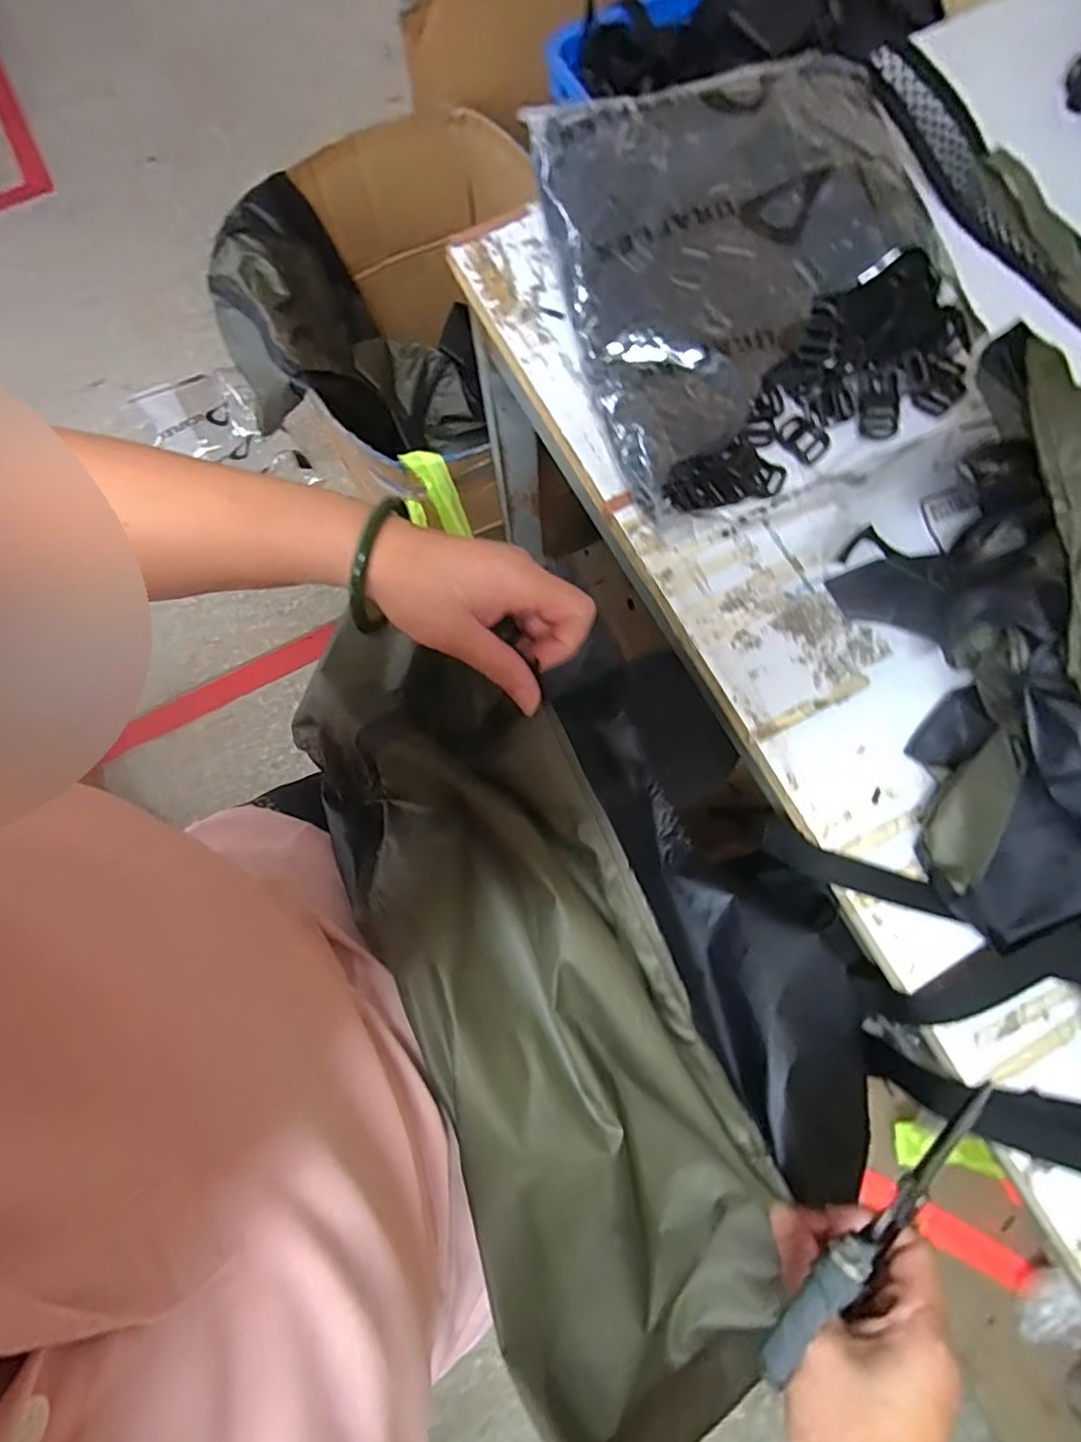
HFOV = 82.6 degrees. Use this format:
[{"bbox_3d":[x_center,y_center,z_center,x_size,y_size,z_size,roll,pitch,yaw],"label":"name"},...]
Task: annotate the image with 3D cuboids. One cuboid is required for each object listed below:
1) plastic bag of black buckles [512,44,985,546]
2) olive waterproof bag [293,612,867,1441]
[{"bbox_3d":[0.159,-0.313,0.439,0.270,0.072,0.310,-13,77,-2],"label":"plastic bag of black buckles"},{"bbox_3d":[0.057,0.162,0.371,0.268,0.140,0.503,-24,78,-5],"label":"olive waterproof bag"}]

